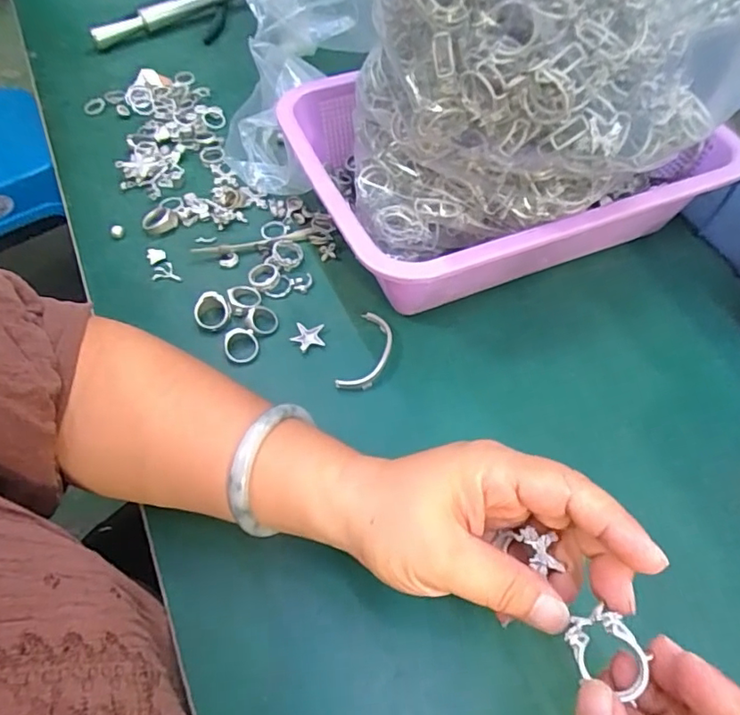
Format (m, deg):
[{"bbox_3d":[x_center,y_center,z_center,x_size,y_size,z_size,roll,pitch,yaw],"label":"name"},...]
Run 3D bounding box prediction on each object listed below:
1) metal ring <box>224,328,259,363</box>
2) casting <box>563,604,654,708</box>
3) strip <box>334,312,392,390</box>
[{"bbox_3d":[-0.090,-0.009,0.380,0.022,0.009,0.025,-9,57,-5],"label":"metal ring"},{"bbox_3d":[0.087,0.109,0.201,0.022,0.010,0.028,-17,57,-6],"label":"casting"},{"bbox_3d":[-0.001,-0.004,0.380,0.027,0.010,0.065,14,58,10],"label":"strip"}]

